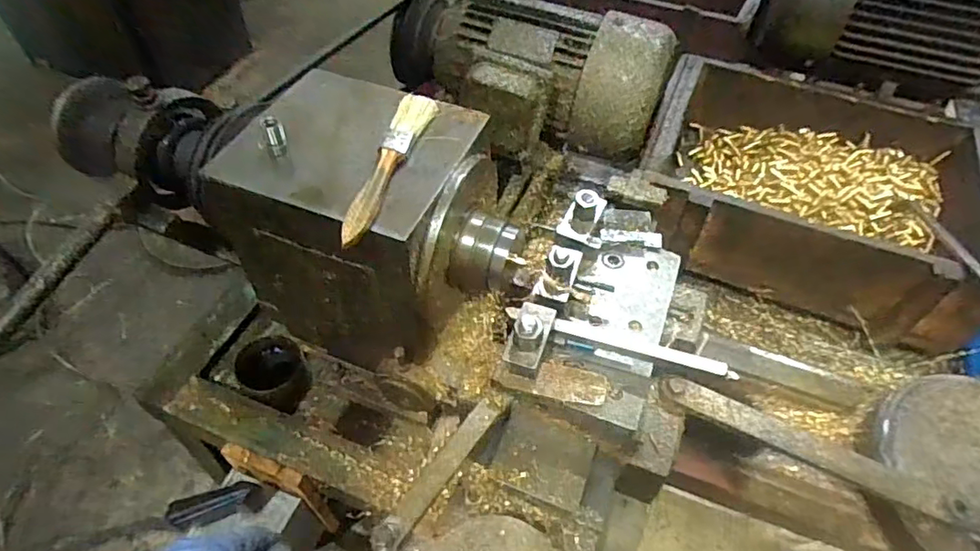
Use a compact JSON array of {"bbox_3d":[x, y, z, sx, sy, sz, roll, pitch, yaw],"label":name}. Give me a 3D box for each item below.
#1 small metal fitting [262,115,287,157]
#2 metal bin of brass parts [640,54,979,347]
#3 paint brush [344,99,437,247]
[{"bbox_3d":[-0.159,-0.104,0.425,0.014,0.030,0.012,-22,55,-17],"label":"small metal fitting"},{"bbox_3d":[0.420,-0.117,0.758,0.418,0.127,0.344,19,53,14],"label":"metal bin of brass parts"},{"bbox_3d":[-0.073,-0.082,0.417,0.028,0.008,0.158,11,52,8],"label":"paint brush"}]

